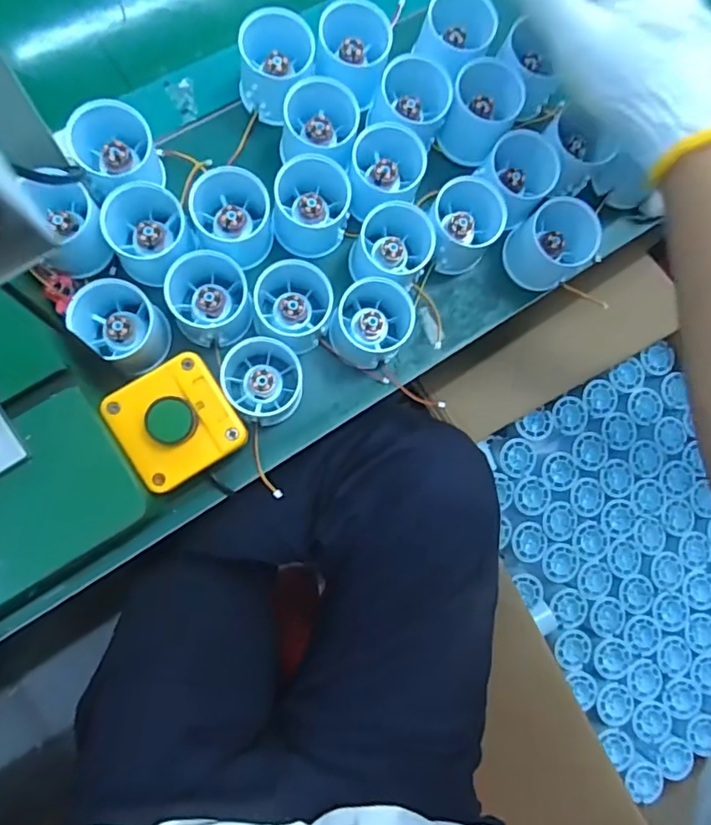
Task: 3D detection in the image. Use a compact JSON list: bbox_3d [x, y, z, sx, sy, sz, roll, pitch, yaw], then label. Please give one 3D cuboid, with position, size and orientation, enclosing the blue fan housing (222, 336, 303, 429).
[{"bbox_3d":[-0.064,-0.024,0.388,0.054,0.040,0.059,1,83,-7],"label":"blue fan housing"}]

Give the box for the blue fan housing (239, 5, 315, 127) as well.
[{"bbox_3d":[-0.058,-0.246,0.407,0.049,0.053,0.056,9,82,-6],"label":"blue fan housing"}]

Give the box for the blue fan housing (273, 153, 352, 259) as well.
[{"bbox_3d":[-0.031,-0.147,0.401,0.053,0.047,0.058,1,83,-7],"label":"blue fan housing"}]

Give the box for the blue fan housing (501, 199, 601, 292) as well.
[{"bbox_3d":[0.148,-0.126,0.419,0.059,0.053,0.052,-38,89,-10],"label":"blue fan housing"}]

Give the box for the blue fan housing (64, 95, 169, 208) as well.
[{"bbox_3d":[-0.161,-0.169,0.382,0.053,0.054,0.062,-22,87,-9],"label":"blue fan housing"}]

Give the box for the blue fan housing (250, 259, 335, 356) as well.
[{"bbox_3d":[-0.045,-0.078,0.397,0.054,0.032,0.064,12,82,-6],"label":"blue fan housing"}]

